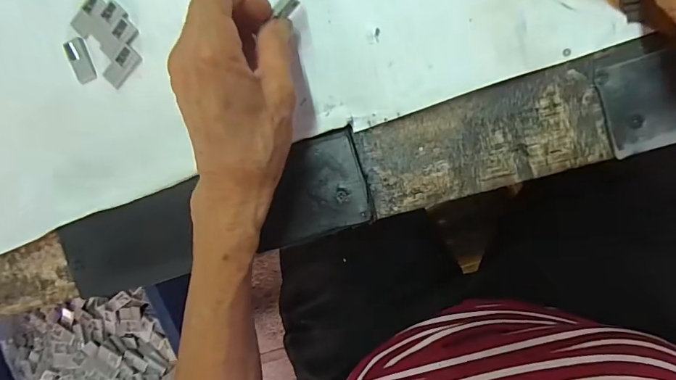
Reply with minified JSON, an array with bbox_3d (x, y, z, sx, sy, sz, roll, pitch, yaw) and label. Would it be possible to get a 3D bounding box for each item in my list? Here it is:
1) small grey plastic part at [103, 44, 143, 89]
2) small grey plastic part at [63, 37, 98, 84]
[{"bbox_3d":[-0.145,-0.083,0.273,0.014,0.006,0.028,45,99,3],"label":"small grey plastic part"},{"bbox_3d":[-0.173,-0.087,0.274,0.014,0.006,0.028,-19,92,9],"label":"small grey plastic part"}]

